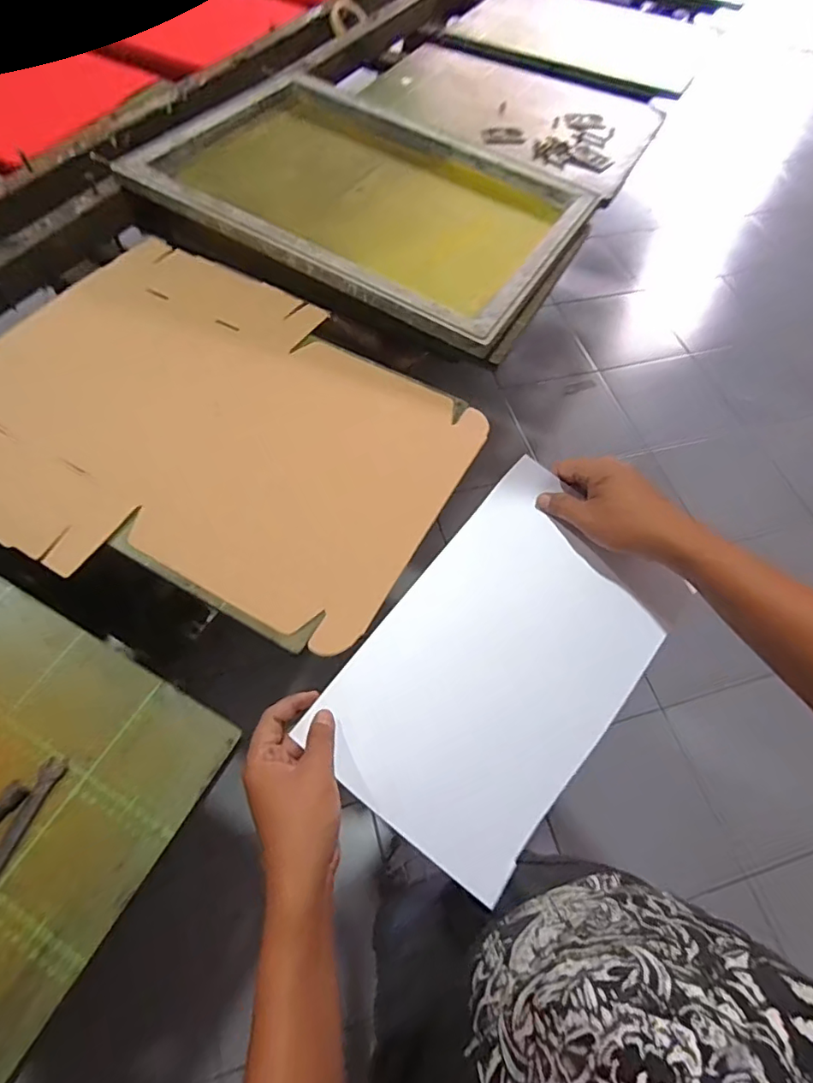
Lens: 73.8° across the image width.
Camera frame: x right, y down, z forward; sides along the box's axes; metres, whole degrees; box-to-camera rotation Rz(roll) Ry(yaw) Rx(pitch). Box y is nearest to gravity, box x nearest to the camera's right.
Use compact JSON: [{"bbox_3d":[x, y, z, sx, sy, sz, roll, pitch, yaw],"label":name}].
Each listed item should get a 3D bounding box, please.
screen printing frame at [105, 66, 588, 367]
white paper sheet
[{"bbox_3d":[-0.062,-0.575,0.897,0.673,0.061,0.488,29,64,13],"label":"screen printing frame"},{"bbox_3d":[0.081,0.105,0.461,0.200,0.022,0.297,39,76,5],"label":"white paper sheet"}]

